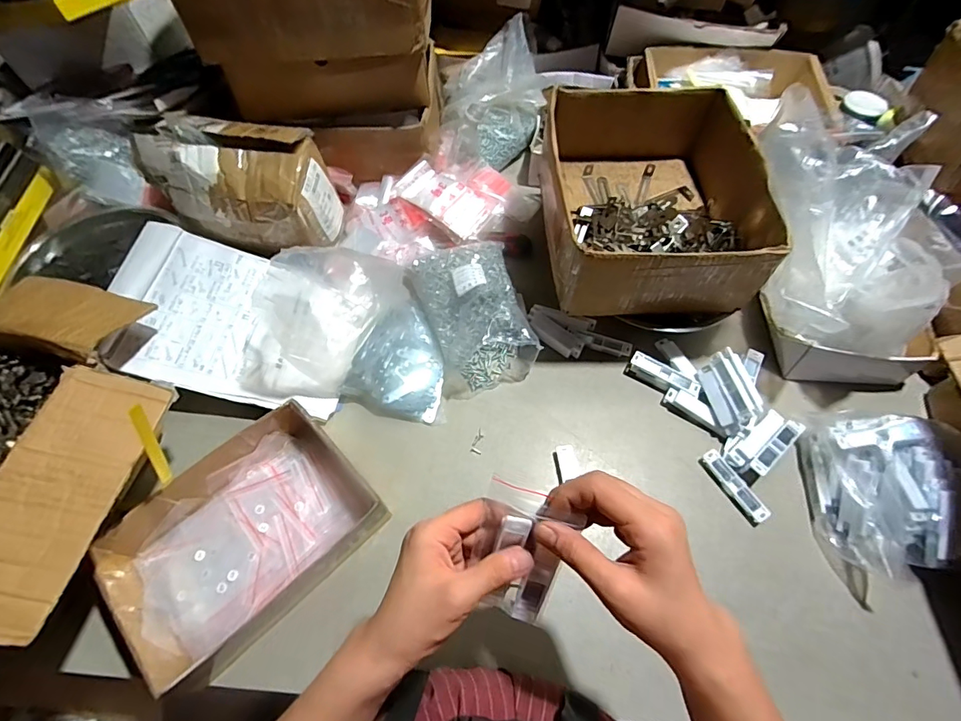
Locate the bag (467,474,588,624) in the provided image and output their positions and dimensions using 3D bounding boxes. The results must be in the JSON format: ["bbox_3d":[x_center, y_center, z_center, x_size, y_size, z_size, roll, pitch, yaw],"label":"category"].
[{"bbox_3d":[0.030,0.149,0.356,0.071,0.112,0.019,17,19,14],"label":"bag"}]

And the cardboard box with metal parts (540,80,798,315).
[{"bbox_3d":[0.224,-0.224,0.631,0.246,0.117,0.317,0,61,0],"label":"cardboard box with metal parts"}]

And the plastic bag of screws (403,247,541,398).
[{"bbox_3d":[-0.007,-0.080,0.663,0.147,0.087,0.208,-17,62,-9],"label":"plastic bag of screws"}]

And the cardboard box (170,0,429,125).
[{"bbox_3d":[-0.239,-0.527,0.687,0.314,0.233,0.257,-4,61,-2],"label":"cardboard box"}]

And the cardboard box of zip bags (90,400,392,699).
[{"bbox_3d":[-0.256,0.188,0.512,0.242,0.067,0.177,-40,68,-20],"label":"cardboard box of zip bags"}]

